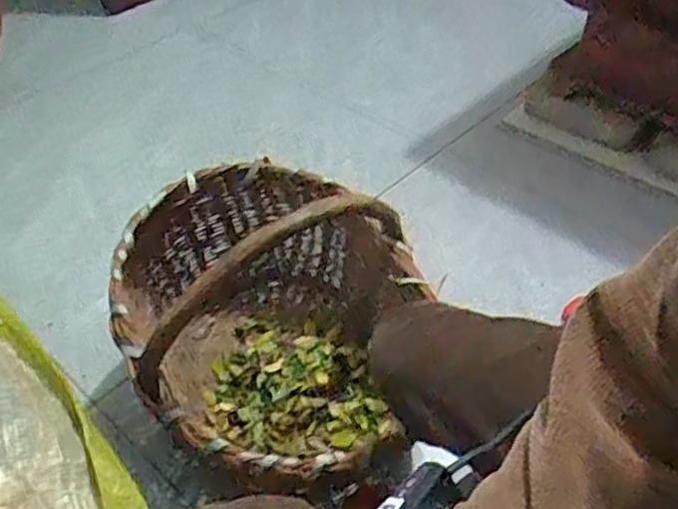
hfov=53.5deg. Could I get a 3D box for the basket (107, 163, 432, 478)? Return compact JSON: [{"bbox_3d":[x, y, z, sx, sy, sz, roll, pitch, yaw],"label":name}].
[{"bbox_3d":[-0.072,0.040,0.801,0.371,0.319,0.386,0,44,0],"label":"basket"}]

